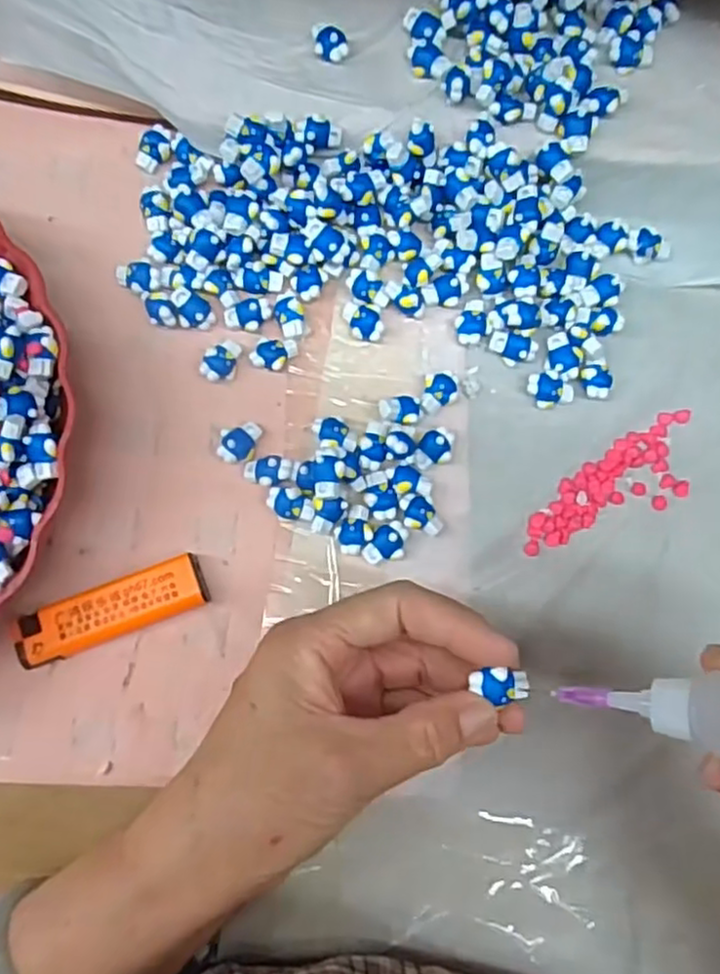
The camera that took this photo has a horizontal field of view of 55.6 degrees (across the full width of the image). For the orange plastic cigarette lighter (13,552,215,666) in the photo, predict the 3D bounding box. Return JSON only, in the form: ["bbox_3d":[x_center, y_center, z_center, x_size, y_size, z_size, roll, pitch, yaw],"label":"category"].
[{"bbox_3d":[-0.106,0.053,0.294,0.079,0.014,0.023,-21,81,-4],"label":"orange plastic cigarette lighter"}]

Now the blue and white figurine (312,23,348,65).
[{"bbox_3d":[-0.014,-0.214,0.331,0.017,0.012,0.014,-2,80,-1],"label":"blue and white figurine"}]

